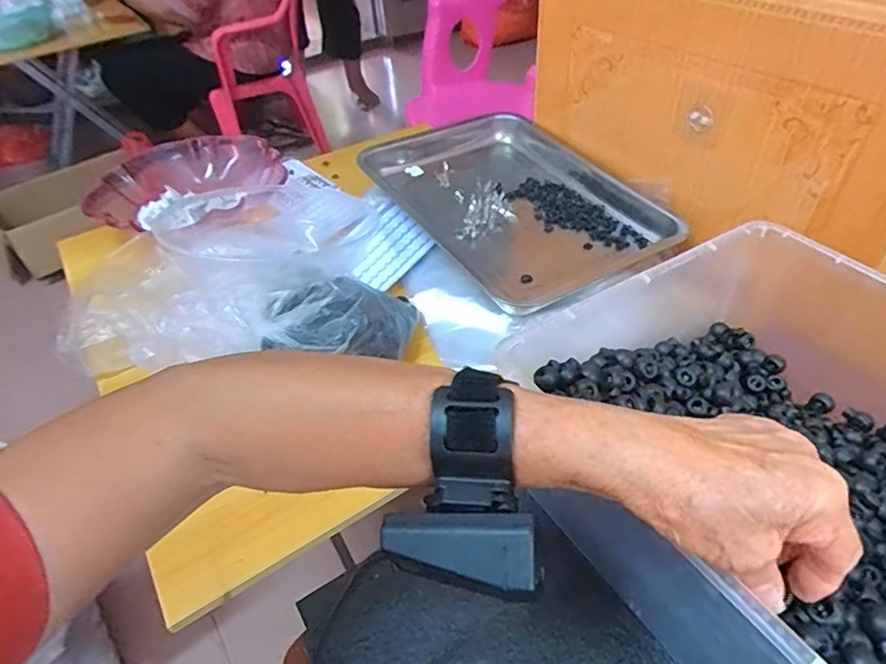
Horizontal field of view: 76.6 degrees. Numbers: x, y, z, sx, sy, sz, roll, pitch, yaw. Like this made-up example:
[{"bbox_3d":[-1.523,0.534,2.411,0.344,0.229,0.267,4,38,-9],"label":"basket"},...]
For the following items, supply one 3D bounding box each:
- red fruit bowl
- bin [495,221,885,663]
[{"bbox_3d":[-0.356,-0.200,0.789,0.263,0.067,0.270,-6,43,0],"label":"red fruit bowl"},{"bbox_3d":[0.256,0.075,0.384,0.351,0.132,0.294,-29,48,-23],"label":"bin"}]

